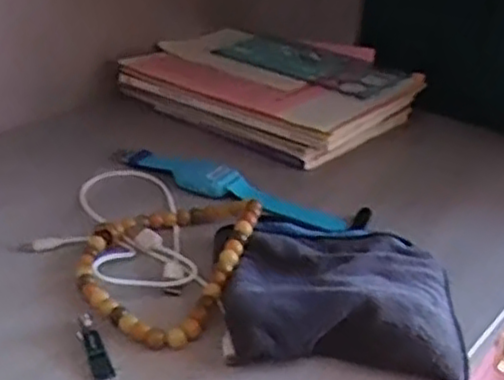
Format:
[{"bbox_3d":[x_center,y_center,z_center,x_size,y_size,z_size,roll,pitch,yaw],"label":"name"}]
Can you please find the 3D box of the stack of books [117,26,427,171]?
[{"bbox_3d":[0.018,-0.116,0.783,0.282,0.058,0.221,23,34,33],"label":"stack of books"}]

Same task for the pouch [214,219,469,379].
[{"bbox_3d":[0.055,0.060,0.471,0.156,0.035,0.151,5,27,1],"label":"pouch"}]

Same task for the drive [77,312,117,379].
[{"bbox_3d":[-0.093,0.092,0.420,0.012,0.004,0.049,-10,45,-26],"label":"drive"}]

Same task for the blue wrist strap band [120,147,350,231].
[{"bbox_3d":[-0.029,-0.006,0.614,0.234,0.014,0.043,21,31,29],"label":"blue wrist strap band"}]

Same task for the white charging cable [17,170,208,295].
[{"bbox_3d":[-0.111,0.027,0.545,0.118,0.016,0.182,-4,28,-16],"label":"white charging cable"}]

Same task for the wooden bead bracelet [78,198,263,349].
[{"bbox_3d":[-0.064,0.043,0.494,0.112,0.026,0.158,10,28,12],"label":"wooden bead bracelet"}]

